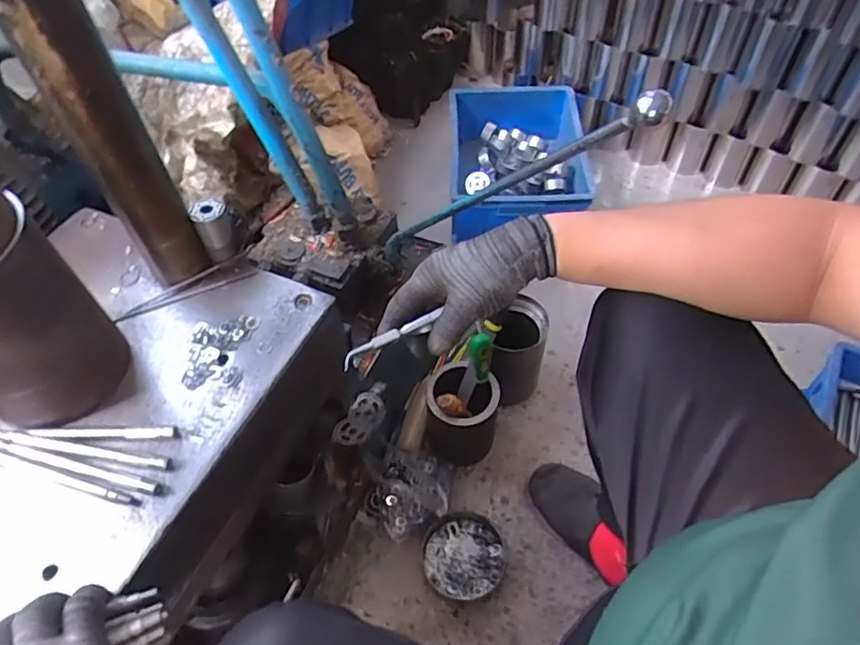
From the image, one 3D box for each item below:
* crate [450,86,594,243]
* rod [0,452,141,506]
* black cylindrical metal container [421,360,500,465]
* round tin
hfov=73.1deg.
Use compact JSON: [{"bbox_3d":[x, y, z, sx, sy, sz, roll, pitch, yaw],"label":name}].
[{"bbox_3d":[0.196,-0.367,1.316,0.300,0.129,0.435,0,52,4],"label":"crate"},{"bbox_3d":[-0.334,0.136,0.513,0.172,0.009,0.011,12,54,13],"label":"rod"},{"bbox_3d":[0.045,0.145,0.945,0.128,0.172,0.104,15,55,15],"label":"black cylindrical metal container"},{"bbox_3d":[0.052,0.356,0.884,0.120,0.026,0.119,-2,52,2],"label":"round tin"}]

